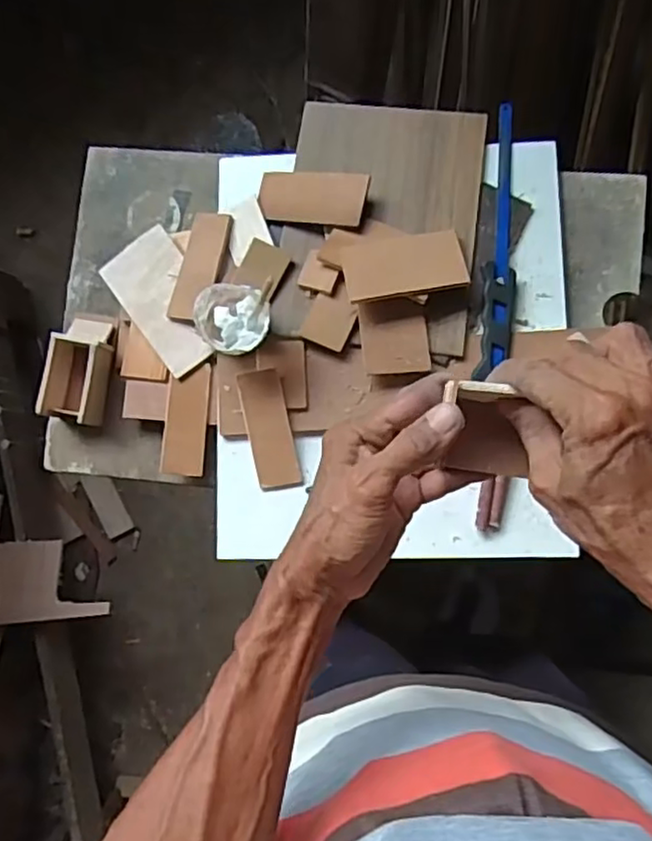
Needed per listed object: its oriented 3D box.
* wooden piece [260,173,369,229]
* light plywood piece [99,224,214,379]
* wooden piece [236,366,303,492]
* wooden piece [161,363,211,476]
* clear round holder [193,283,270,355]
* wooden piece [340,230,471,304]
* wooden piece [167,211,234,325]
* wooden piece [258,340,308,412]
[{"bbox_3d":[-0.014,-0.220,0.655,0.112,0.010,0.053,12,86,21],"label":"wooden piece"},{"bbox_3d":[-0.159,-0.118,0.666,0.076,0.009,0.140,-35,83,-2],"label":"light plywood piece"},{"bbox_3d":[-0.054,0.009,0.635,0.041,0.004,0.113,-12,95,-2],"label":"wooden piece"},{"bbox_3d":[-0.138,-0.001,0.659,0.042,0.011,0.107,3,85,6],"label":"wooden piece"},{"bbox_3d":[-0.083,-0.097,0.618,0.066,0.064,0.065,0,85,5],"label":"clear round holder"},{"bbox_3d":[0.073,-0.143,0.618,0.110,0.006,0.062,-9,69,1],"label":"wooden piece"},{"bbox_3d":[-0.125,-0.152,0.657,0.043,0.009,0.112,15,86,6],"label":"wooden piece"},{"bbox_3d":[-0.041,-0.043,0.639,0.046,0.006,0.066,-3,85,-4],"label":"wooden piece"}]

